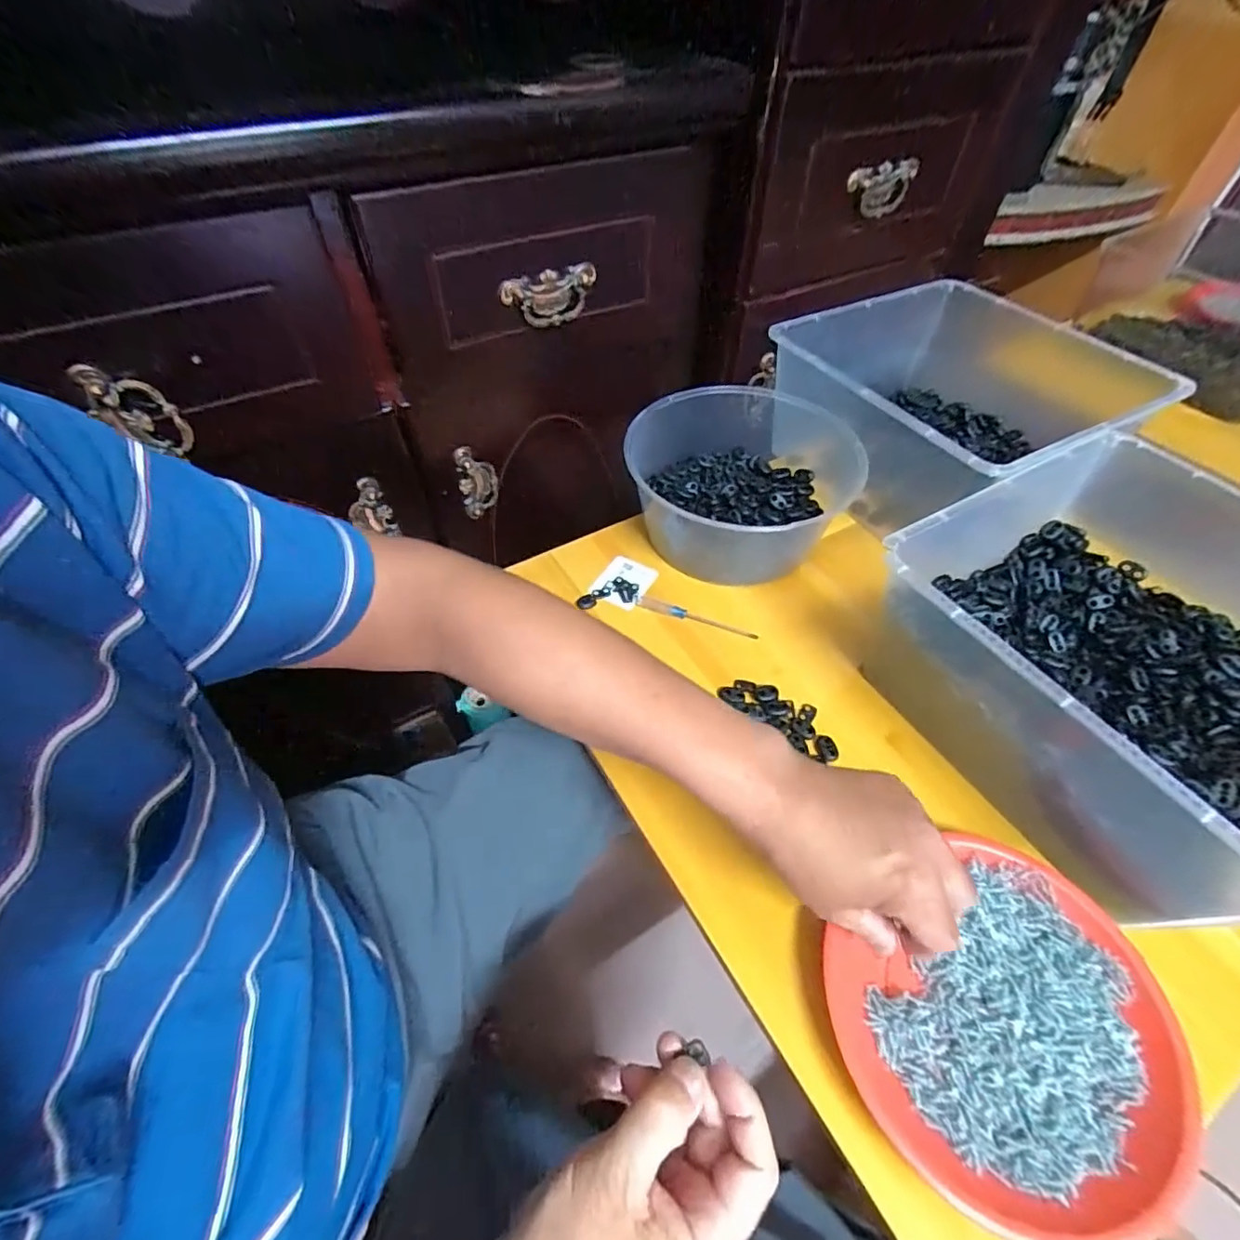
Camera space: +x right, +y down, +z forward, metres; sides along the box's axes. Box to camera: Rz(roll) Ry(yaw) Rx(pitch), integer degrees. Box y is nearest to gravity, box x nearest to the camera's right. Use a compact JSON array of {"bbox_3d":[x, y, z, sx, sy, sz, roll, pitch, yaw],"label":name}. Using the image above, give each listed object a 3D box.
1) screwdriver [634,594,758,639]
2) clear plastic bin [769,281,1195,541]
[{"bbox_3d":[0.071,-0.002,0.539,0.118,0.007,0.013,19,54,14],"label":"screwdriver"},{"bbox_3d":[0.363,-0.234,0.643,0.316,0.139,0.307,-24,56,-19],"label":"clear plastic bin"}]

